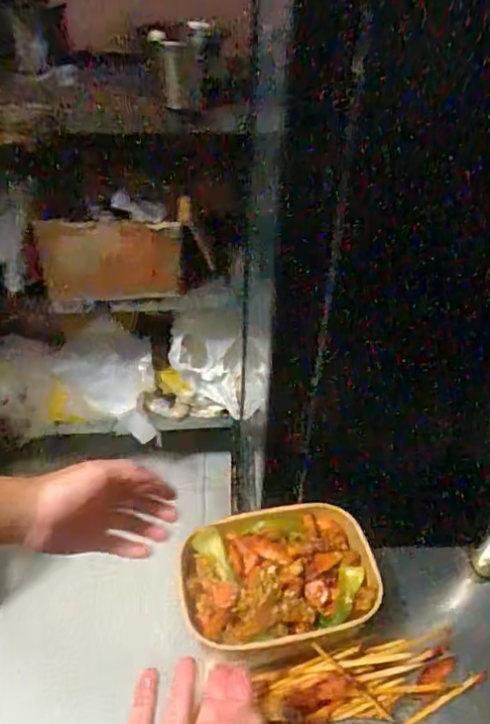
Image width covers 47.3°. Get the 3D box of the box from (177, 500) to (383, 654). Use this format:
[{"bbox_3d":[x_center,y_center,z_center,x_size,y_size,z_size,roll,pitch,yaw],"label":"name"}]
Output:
[{"bbox_3d":[0.029,0.199,0.513,0.176,0.052,0.122,-7,42,-12],"label":"box"}]

